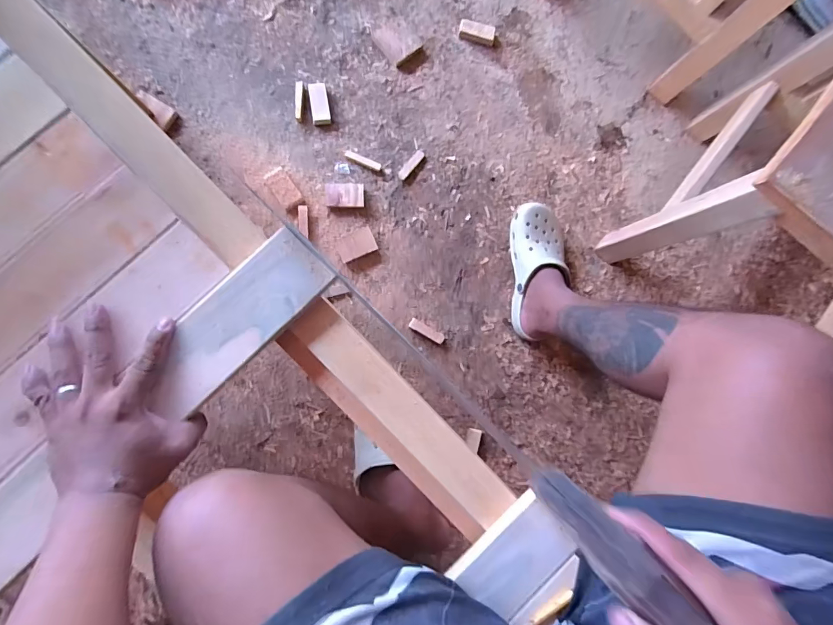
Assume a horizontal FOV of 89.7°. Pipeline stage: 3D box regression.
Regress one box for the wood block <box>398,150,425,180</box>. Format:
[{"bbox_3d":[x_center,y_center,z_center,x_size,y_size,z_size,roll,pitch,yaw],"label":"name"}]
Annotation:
[{"bbox_3d":[-0.011,-0.307,0.873,0.022,0.008,0.074,39,84,-3],"label":"wood block"}]

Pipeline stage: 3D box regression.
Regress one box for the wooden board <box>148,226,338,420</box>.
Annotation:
[{"bbox_3d":[-0.179,0.009,0.415,0.078,0.018,0.203,43,86,-3],"label":"wooden board"}]

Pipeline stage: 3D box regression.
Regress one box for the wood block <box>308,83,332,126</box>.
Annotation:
[{"bbox_3d":[-0.196,-0.422,0.851,0.038,0.018,0.079,-8,88,-6],"label":"wood block"}]

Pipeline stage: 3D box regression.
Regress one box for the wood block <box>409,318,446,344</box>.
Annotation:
[{"bbox_3d":[0.021,0.037,0.843,0.076,0.016,0.023,28,85,-4],"label":"wood block"}]

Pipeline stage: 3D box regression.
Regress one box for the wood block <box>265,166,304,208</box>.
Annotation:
[{"bbox_3d":[-0.264,-0.248,0.836,0.042,0.015,0.081,-35,91,-6],"label":"wood block"}]

